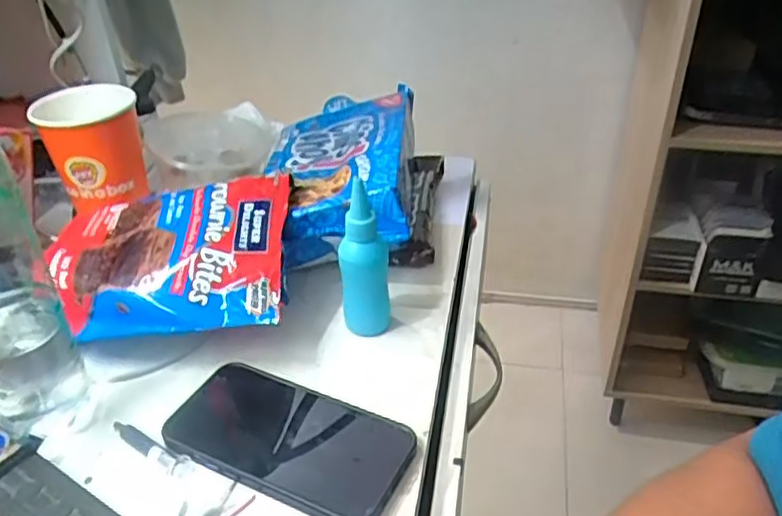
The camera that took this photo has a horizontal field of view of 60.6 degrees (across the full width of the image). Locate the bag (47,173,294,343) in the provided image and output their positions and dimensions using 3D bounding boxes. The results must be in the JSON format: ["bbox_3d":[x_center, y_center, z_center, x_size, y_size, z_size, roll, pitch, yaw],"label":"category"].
[{"bbox_3d":[-0.171,0.001,0.516,0.187,0.058,0.136,-1,39,4],"label":"bag"}]

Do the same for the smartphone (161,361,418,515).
[{"bbox_3d":[-0.062,0.107,0.404,0.143,0.007,0.074,14,37,23],"label":"smartphone"}]

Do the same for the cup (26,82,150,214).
[{"bbox_3d":[-0.266,-0.101,0.609,0.081,0.088,0.077,-2,34,1],"label":"cup"}]

